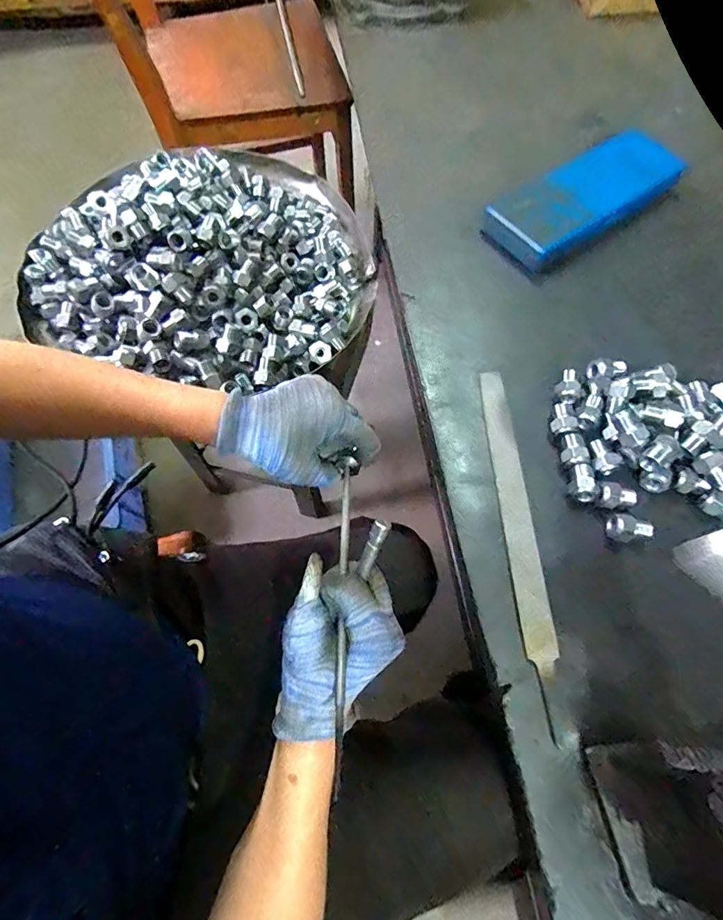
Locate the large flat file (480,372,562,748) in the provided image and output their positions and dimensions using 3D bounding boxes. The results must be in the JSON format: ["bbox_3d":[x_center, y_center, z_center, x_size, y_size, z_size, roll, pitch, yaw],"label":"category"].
[{"bbox_3d":[0.129,0.055,0.380,0.022,0.009,0.292,-3,66,-1],"label":"large flat file"}]

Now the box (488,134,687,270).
[{"bbox_3d":[0.251,-0.295,0.518,0.238,0.027,0.097,-38,71,-15],"label":"box"}]

